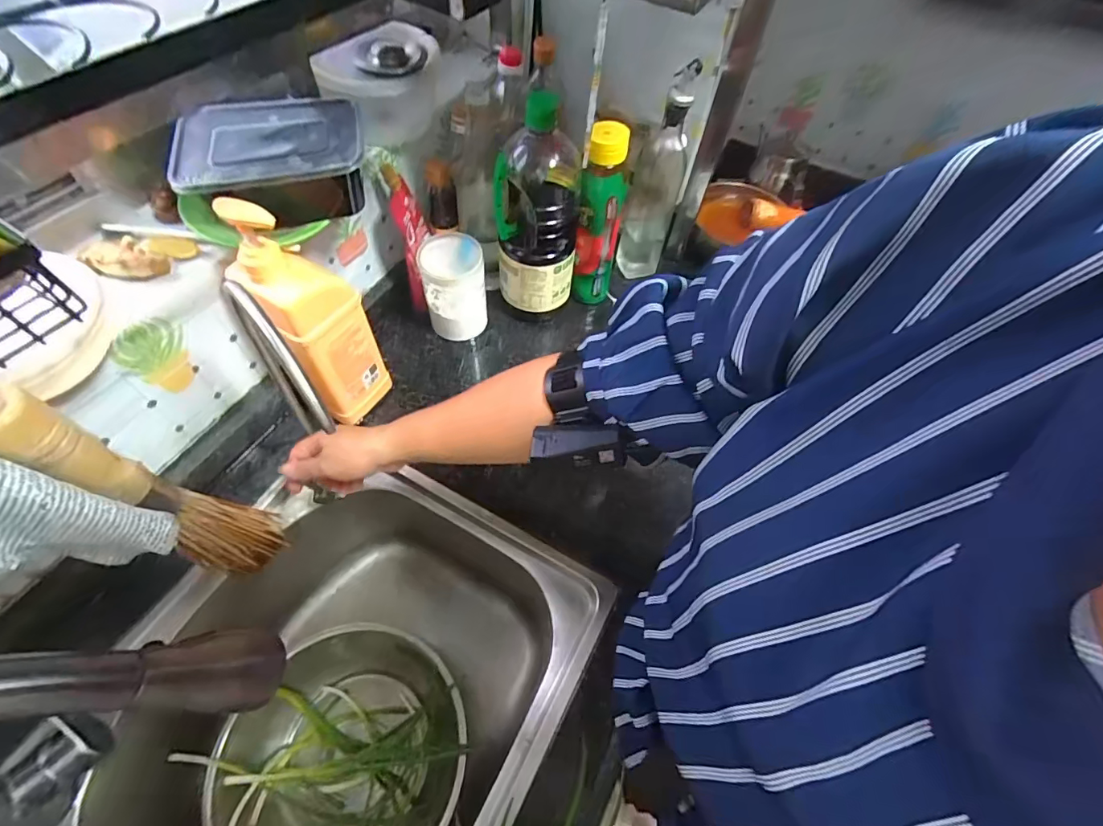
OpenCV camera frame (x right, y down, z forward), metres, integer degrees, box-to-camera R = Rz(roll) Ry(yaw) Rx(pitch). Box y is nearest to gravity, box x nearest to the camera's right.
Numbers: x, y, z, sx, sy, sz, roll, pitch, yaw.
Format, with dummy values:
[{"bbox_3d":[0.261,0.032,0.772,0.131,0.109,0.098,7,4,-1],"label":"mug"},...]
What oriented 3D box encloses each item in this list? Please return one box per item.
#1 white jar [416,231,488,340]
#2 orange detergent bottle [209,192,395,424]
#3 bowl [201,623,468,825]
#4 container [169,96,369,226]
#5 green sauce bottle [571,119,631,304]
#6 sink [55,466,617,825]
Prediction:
[{"bbox_3d":[-0.133,-0.169,0.675,0.080,0.125,0.090,-6,58,-8],"label":"white jar"},{"bbox_3d":[-0.242,-0.091,0.518,0.055,0.289,0.090,33,61,16],"label":"orange detergent bottle"},{"bbox_3d":[-0.228,0.400,0.564,0.240,0.084,0.261,2,57,-3],"label":"bowl"},{"bbox_3d":[-0.264,-0.240,0.474,0.159,0.067,0.130,-15,60,-14],"label":"container"},{"bbox_3d":[0.064,-0.260,0.667,0.057,0.239,0.054,7,57,0],"label":"green sauce bottle"},{"bbox_3d":[-0.222,0.315,0.544,0.413,0.210,0.441,27,59,12],"label":"sink"}]

